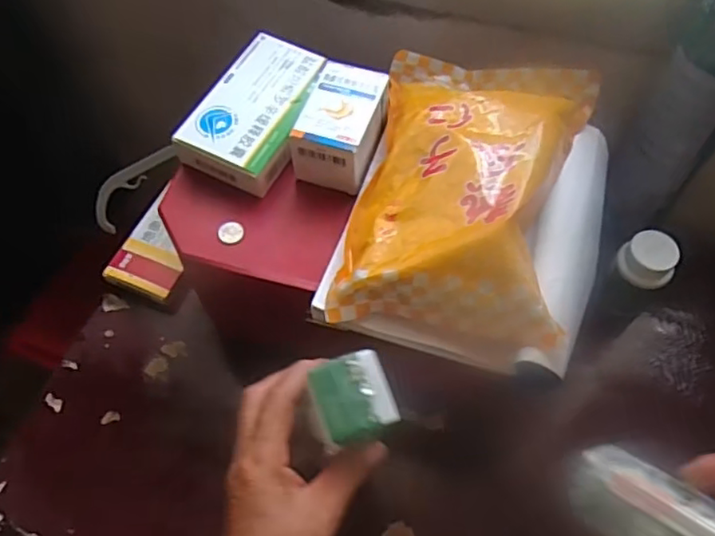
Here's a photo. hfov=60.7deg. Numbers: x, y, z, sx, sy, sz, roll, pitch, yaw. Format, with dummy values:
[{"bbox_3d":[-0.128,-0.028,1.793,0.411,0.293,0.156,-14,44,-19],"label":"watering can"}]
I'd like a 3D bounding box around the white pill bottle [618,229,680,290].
[{"bbox_3d":[0.243,-0.008,0.508,0.043,0.029,0.037,36,65,21],"label":"white pill bottle"}]

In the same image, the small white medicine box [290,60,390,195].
[{"bbox_3d":[-0.011,-0.107,0.468,0.054,0.049,0.090,16,60,11],"label":"small white medicine box"}]

